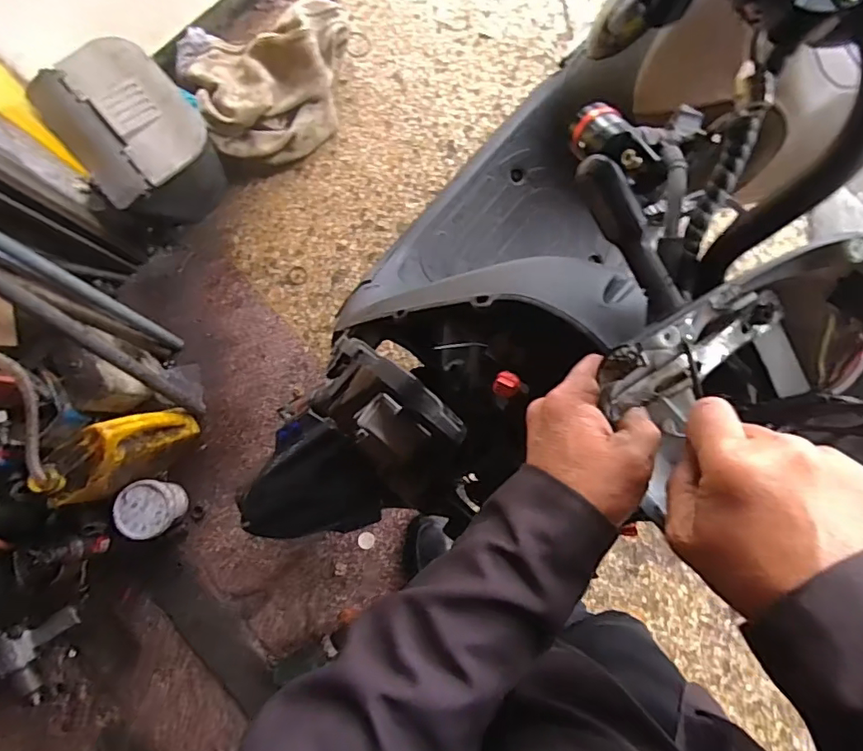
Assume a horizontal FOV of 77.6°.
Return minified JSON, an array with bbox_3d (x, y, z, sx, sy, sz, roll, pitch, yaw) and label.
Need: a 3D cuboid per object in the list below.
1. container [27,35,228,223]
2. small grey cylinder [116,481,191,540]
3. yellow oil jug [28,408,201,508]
[{"bbox_3d":[-0.675,-0.554,1.234,0.266,0.182,0.380,-43,84,-3],"label":"container"},{"bbox_3d":[-0.600,0.285,1.163,0.115,0.114,0.122,-12,84,0],"label":"small grey cylinder"},{"bbox_3d":[-0.617,0.166,1.085,0.214,0.284,0.100,-32,84,-2],"label":"yellow oil jug"}]

